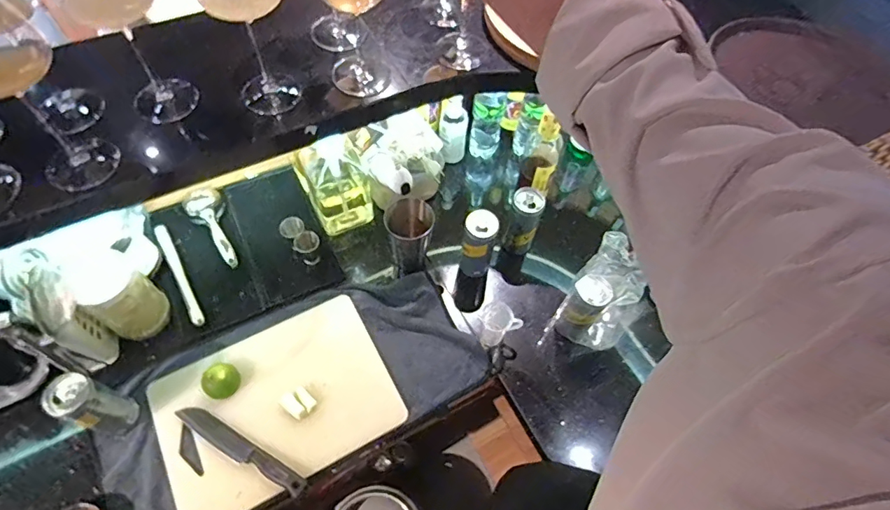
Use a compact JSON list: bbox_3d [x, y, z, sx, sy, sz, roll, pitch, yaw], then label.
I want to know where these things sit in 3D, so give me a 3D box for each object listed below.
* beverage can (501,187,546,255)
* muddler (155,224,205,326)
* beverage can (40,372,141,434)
[{"bbox_3d":[0.143,-0.062,0.882,0.054,0.149,0.060,18,60,7],"label":"beverage can"},{"bbox_3d":[-0.476,0.031,0.858,0.021,0.015,0.232,-28,65,-18],"label":"muddler"},{"bbox_3d":[-0.496,0.214,0.678,0.060,0.124,0.058,22,61,9],"label":"beverage can"}]

